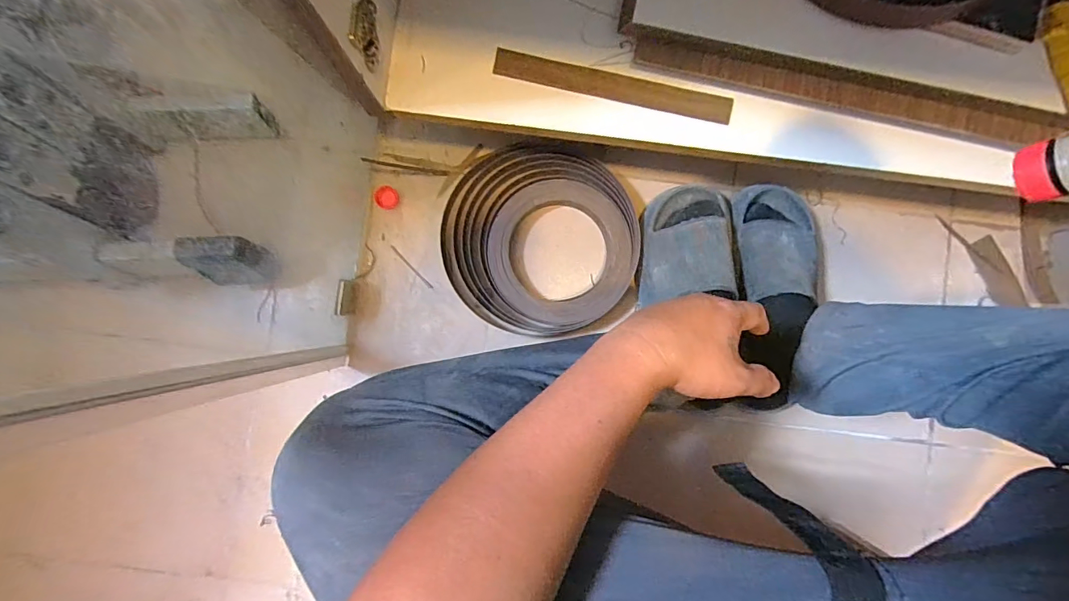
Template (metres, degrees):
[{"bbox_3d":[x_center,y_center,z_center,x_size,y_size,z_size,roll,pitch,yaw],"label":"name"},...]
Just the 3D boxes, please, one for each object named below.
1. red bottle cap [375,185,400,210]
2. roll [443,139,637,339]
[{"bbox_3d":[-0.194,-0.135,0.601,0.031,0.014,0.028,-24,88,-1],"label":"red bottle cap"},{"bbox_3d":[0.007,-0.079,0.591,0.245,0.033,0.237,0,88,0],"label":"roll"}]

